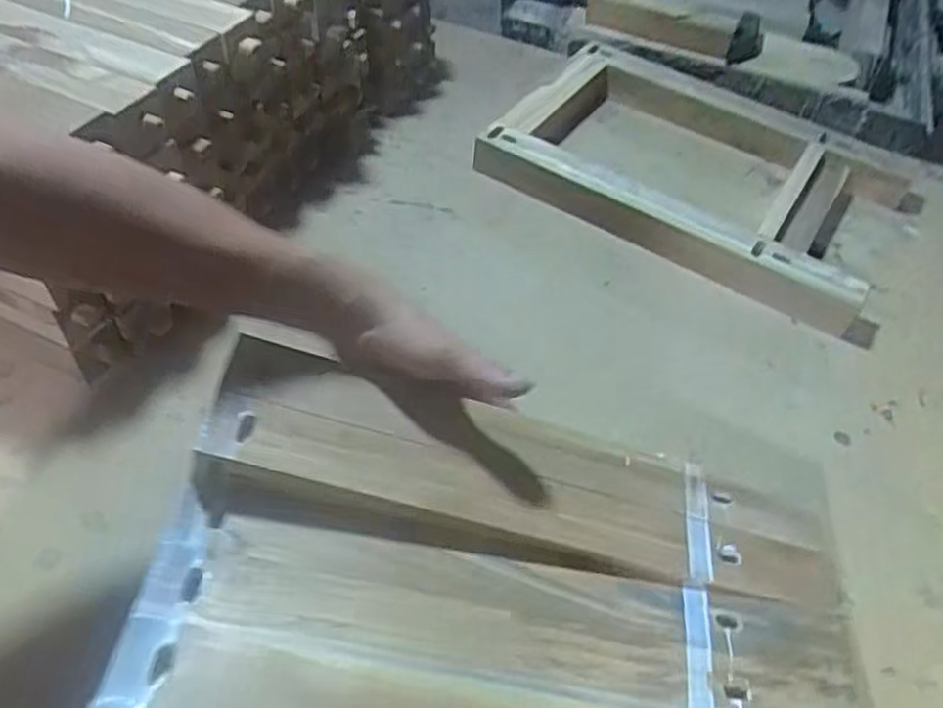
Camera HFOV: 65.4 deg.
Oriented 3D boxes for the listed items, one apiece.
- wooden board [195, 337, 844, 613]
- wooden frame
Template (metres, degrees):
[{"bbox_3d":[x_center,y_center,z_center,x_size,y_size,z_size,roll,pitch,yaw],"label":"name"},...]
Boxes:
[{"bbox_3d":[0.050,0.086,0.503,0.439,0.025,0.094,16,51,-9],"label":"wooden board"},{"bbox_3d":[0.275,-0.218,0.839,0.436,0.055,0.289,31,55,19],"label":"wooden frame"}]

